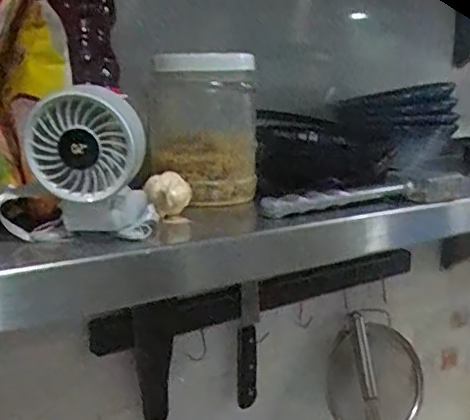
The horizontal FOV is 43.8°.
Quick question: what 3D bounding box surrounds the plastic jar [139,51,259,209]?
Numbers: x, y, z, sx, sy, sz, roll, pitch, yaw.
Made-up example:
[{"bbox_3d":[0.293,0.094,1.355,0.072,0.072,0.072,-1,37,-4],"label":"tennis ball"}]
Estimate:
[{"bbox_3d":[-0.038,-0.091,0.633,0.115,0.154,0.125,-1,10,-3],"label":"plastic jar"}]

